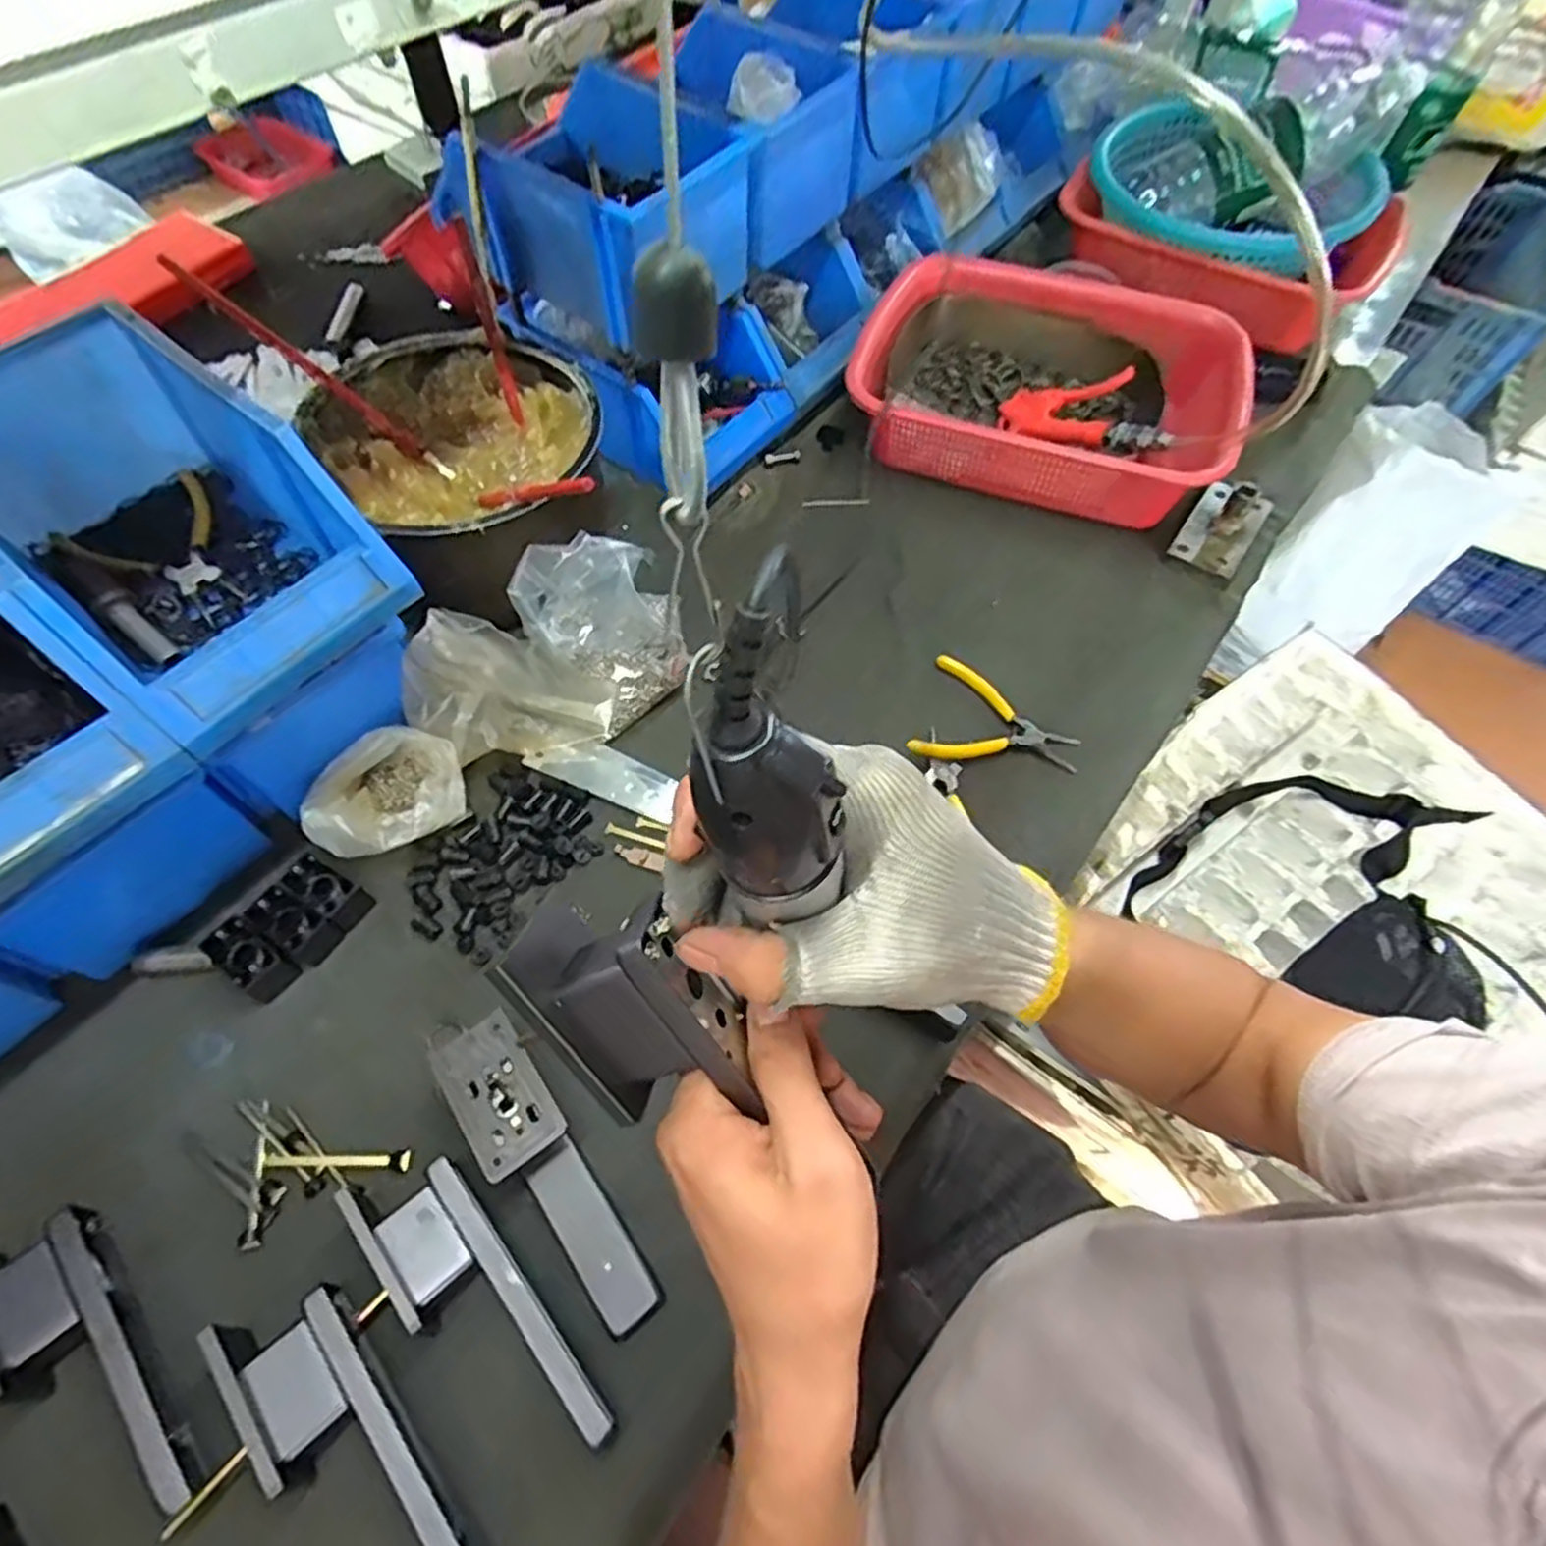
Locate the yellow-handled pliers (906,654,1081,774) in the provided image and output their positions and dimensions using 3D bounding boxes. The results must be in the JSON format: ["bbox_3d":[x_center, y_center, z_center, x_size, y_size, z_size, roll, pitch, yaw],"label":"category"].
[{"bbox_3d":[0.185,-0.040,0.630,0.127,0.025,0.107,18,62,7],"label":"yellow-handled pliers"}]

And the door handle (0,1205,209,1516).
[{"bbox_3d":[-0.362,0.311,0.406,0.182,0.042,0.058,41,67,18],"label":"door handle"}]

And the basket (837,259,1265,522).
[{"bbox_3d":[0.272,-0.390,0.787,0.359,0.093,0.288,17,62,7],"label":"basket"}]

